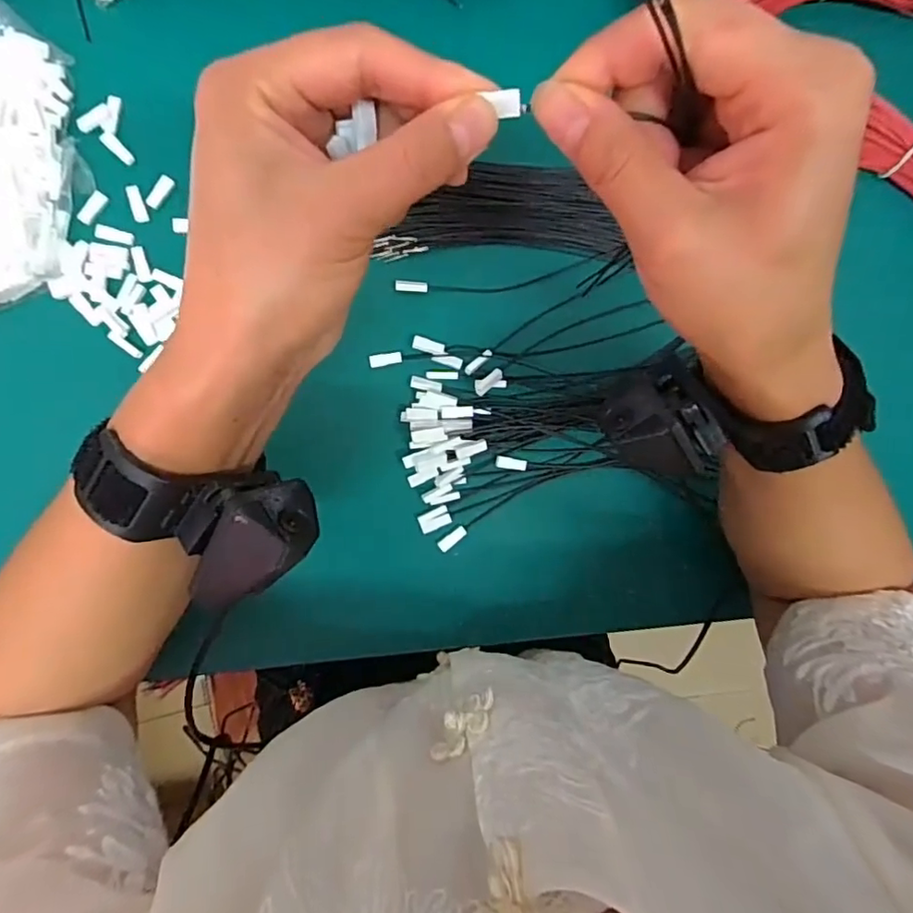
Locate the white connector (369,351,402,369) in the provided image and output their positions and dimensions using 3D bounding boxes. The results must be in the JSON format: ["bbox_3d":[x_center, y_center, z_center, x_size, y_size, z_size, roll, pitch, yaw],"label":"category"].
[{"bbox_3d":[-0.044,-0.060,0.352,0.020,0.004,0.008,-10,94,-8],"label":"white connector"}]

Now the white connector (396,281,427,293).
[{"bbox_3d":[-0.028,-0.105,0.351,0.019,0.004,0.007,1,92,-9],"label":"white connector"}]

